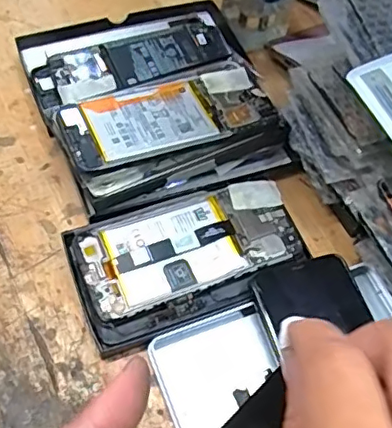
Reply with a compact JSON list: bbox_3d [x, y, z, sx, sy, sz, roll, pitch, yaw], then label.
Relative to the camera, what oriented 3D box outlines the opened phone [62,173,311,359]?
[{"bbox_3d":[-0.004,0.028,0.424,0.168,0.012,0.094,-18,63,-16],"label":"opened phone"}]

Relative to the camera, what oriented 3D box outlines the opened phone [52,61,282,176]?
[{"bbox_3d":[-0.023,-0.079,0.454,0.164,0.009,0.075,-18,62,-18],"label":"opened phone"}]

